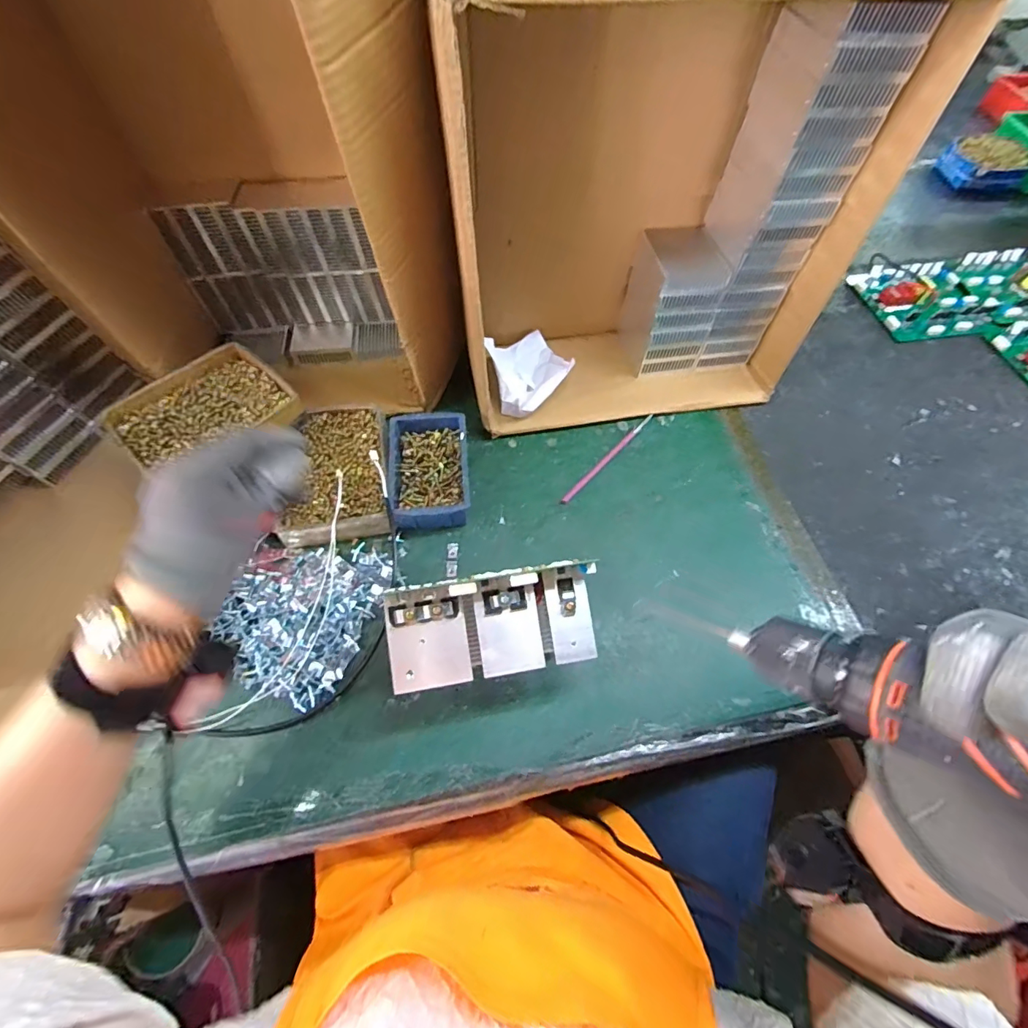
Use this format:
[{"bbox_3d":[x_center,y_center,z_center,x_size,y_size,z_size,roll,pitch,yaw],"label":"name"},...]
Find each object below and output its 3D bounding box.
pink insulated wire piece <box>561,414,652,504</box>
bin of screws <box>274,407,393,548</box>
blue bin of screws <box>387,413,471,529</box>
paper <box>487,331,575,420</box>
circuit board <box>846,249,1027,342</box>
[{"bbox_3d":[0.125,-0.075,0.640,0.010,0.012,0.183,40,68,17],"label":"pink insulated wire piece"},{"bbox_3d":[-0.217,-0.053,0.592,0.126,0.053,0.183,-7,63,-6],"label":"bin of screws"},{"bbox_3d":[-0.104,-0.055,0.602,0.096,0.052,0.157,-4,62,-4],"label":"blue bin of screws"},{"bbox_3d":[0.017,-0.202,0.666,0.106,0.061,0.136,-17,64,-10],"label":"paper"},{"bbox_3d":[0.773,-0.379,0.821,0.367,0.036,0.180,-4,62,-4],"label":"circuit board"}]

